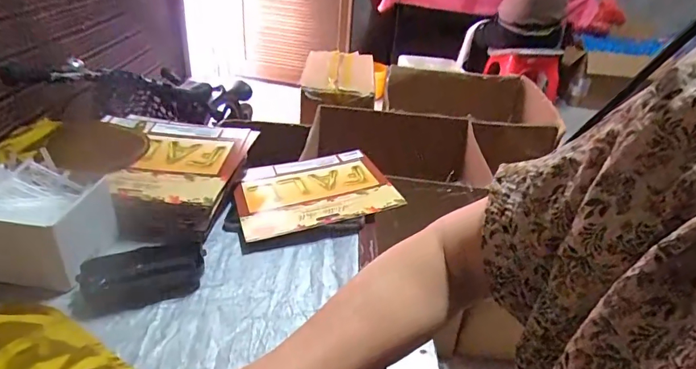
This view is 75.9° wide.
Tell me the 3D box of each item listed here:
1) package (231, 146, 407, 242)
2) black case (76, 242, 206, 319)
[{"bbox_3d":[-0.045,0.008,0.581,0.191,0.029,0.153,-6,34,-17],"label":"package"},{"bbox_3d":[-0.200,0.089,0.440,0.109,0.025,0.059,-13,35,-27],"label":"black case"}]

